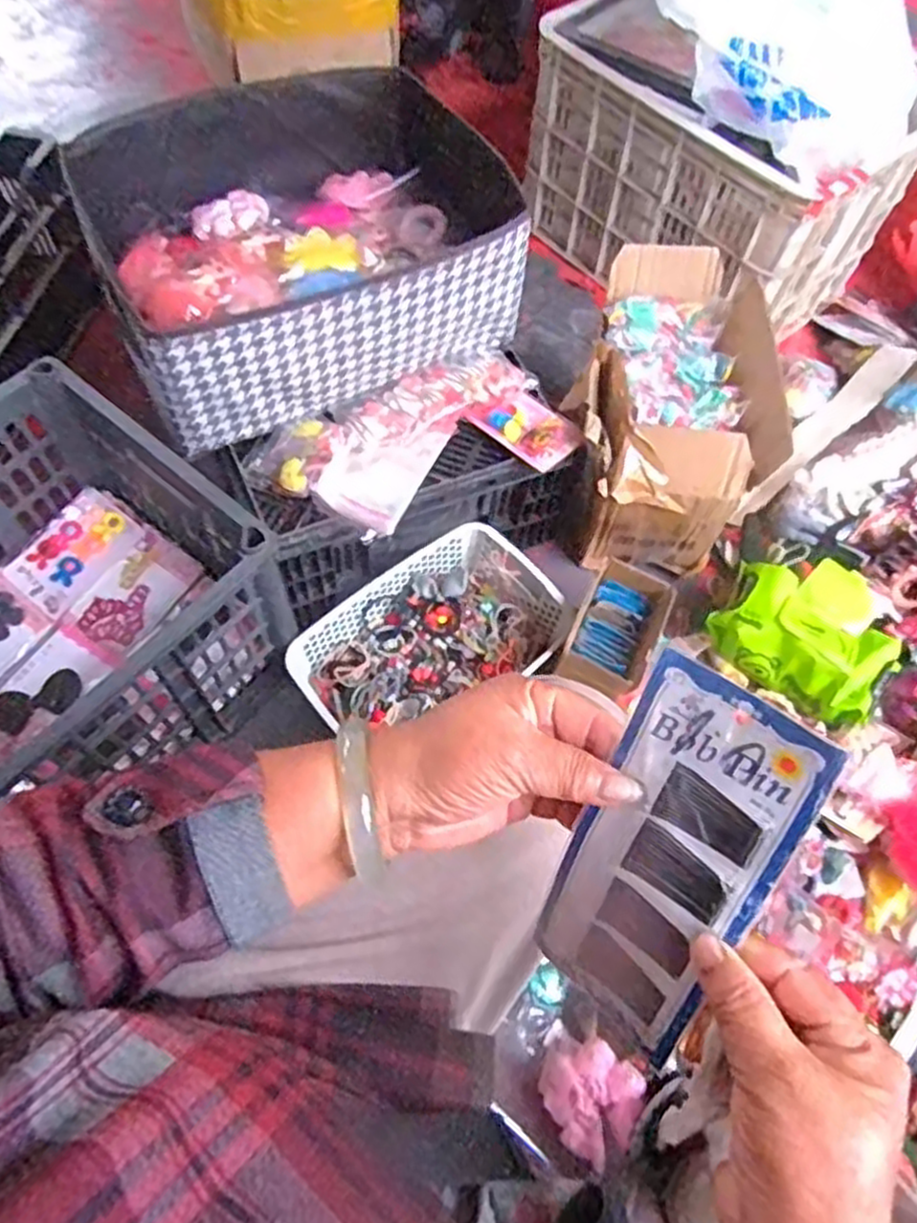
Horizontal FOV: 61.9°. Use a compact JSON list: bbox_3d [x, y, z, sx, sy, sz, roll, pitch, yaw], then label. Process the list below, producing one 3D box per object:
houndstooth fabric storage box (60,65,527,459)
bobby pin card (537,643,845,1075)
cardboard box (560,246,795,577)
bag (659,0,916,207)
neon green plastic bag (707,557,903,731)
[{"bbox_3d":[-0.175,-0.411,0.846,0.416,0.149,0.360,-25,67,-16],"label":"houndstooth fabric storage box"},{"bbox_3d":[0.088,0.105,0.323,0.077,0.161,0.010,32,22,32],"label":"bobby pin card"},{"bbox_3d":[0.257,-0.249,0.960,0.222,0.219,0.350,12,63,2],"label":"cardboard box"},{"bbox_3d":[0.439,-0.728,0.968,0.322,0.171,0.370,30,65,11],"label":"bag"},{"bbox_3d":[0.416,0.022,0.905,0.201,0.066,0.155,35,66,13],"label":"neon green plastic bag"}]

